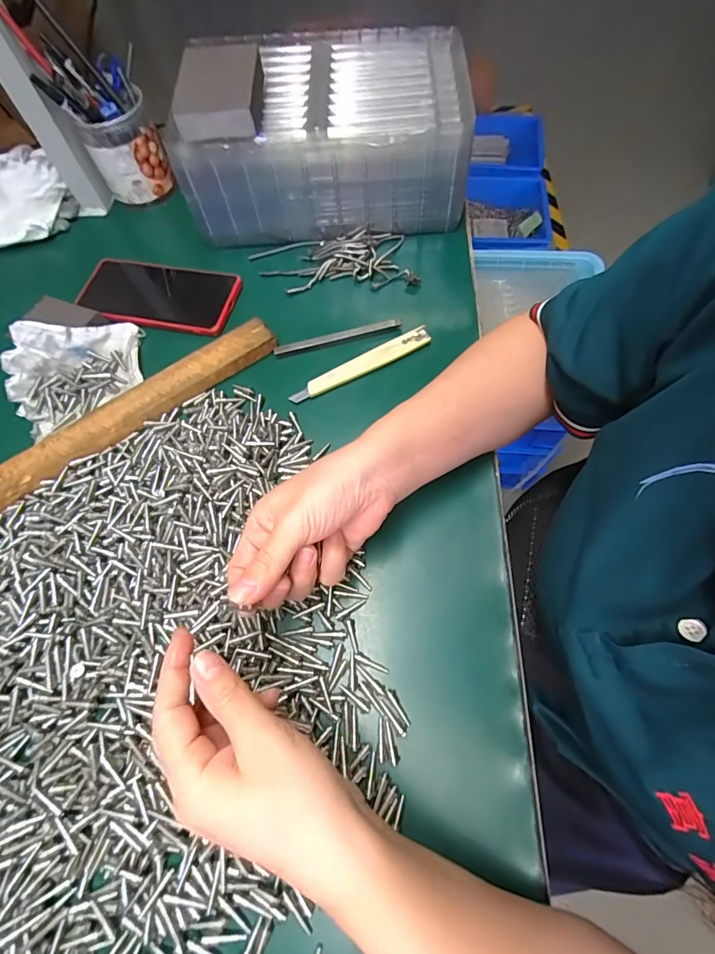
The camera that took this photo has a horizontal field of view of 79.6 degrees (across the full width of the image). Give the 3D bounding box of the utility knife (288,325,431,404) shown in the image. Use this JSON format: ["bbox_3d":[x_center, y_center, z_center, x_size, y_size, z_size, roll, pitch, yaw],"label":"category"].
[{"bbox_3d":[0.004,-0.105,0.401,0.141,0.013,0.016,-26,68,-9],"label":"utility knife"}]

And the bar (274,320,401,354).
[{"bbox_3d":[-0.019,-0.135,0.414,0.123,0.010,0.009,-12,66,-4],"label":"bar"}]

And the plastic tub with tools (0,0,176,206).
[{"bbox_3d":[-0.272,-0.394,0.463,0.085,0.154,0.080,-1,66,2],"label":"plastic tub with tools"}]

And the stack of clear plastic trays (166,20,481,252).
[{"bbox_3d":[-0.033,-0.357,0.458,0.274,0.109,0.167,-1,66,2],"label":"stack of clear plastic trays"}]

